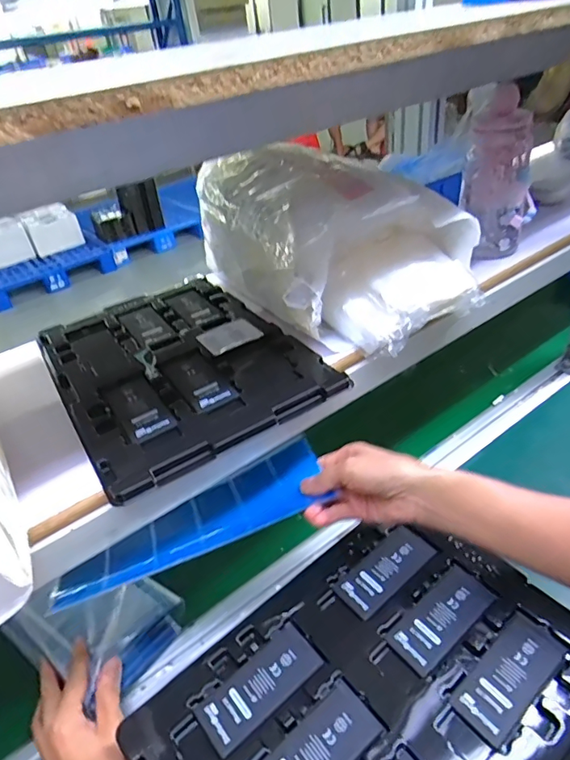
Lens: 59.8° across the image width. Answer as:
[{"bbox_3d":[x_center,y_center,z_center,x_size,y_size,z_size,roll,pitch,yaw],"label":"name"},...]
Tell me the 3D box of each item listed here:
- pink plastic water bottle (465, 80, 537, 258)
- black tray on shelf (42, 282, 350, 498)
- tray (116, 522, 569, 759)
[{"bbox_3d":[0.263,-0.245,0.608,0.083,0.186,0.066,6,38,18],"label":"pink plastic water bottle"},{"bbox_3d":[-0.121,-0.023,0.536,0.231,0.015,0.321,-25,40,-23],"label":"black tray on shelf"},{"bbox_3d":[0.069,0.244,0.383,0.327,0.012,0.231,-31,42,-28],"label":"tray"}]

